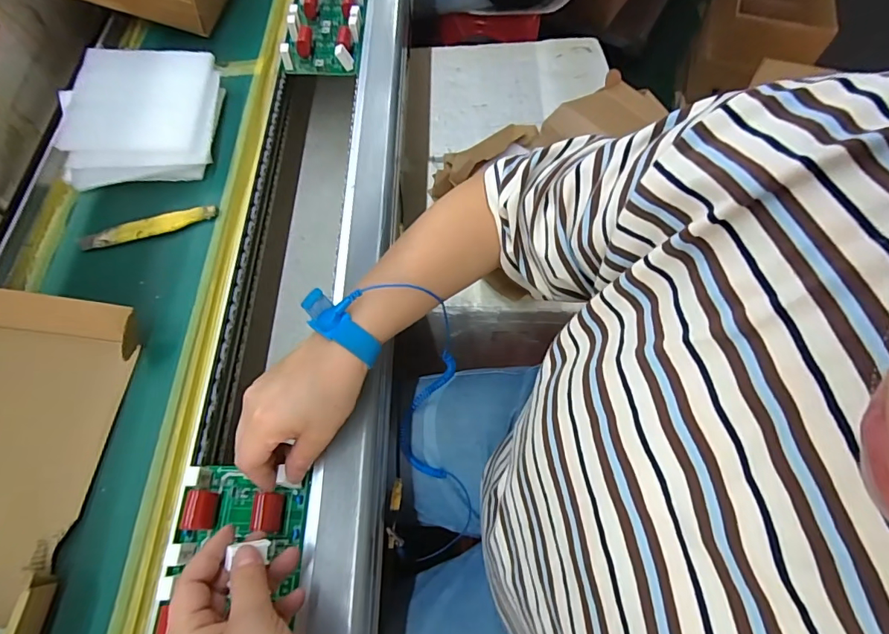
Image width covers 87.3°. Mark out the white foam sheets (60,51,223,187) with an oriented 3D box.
[{"bbox_3d":[-0.312,-0.208,0.488,0.154,0.052,0.156,-11,65,-6],"label":"white foam sheets"}]

